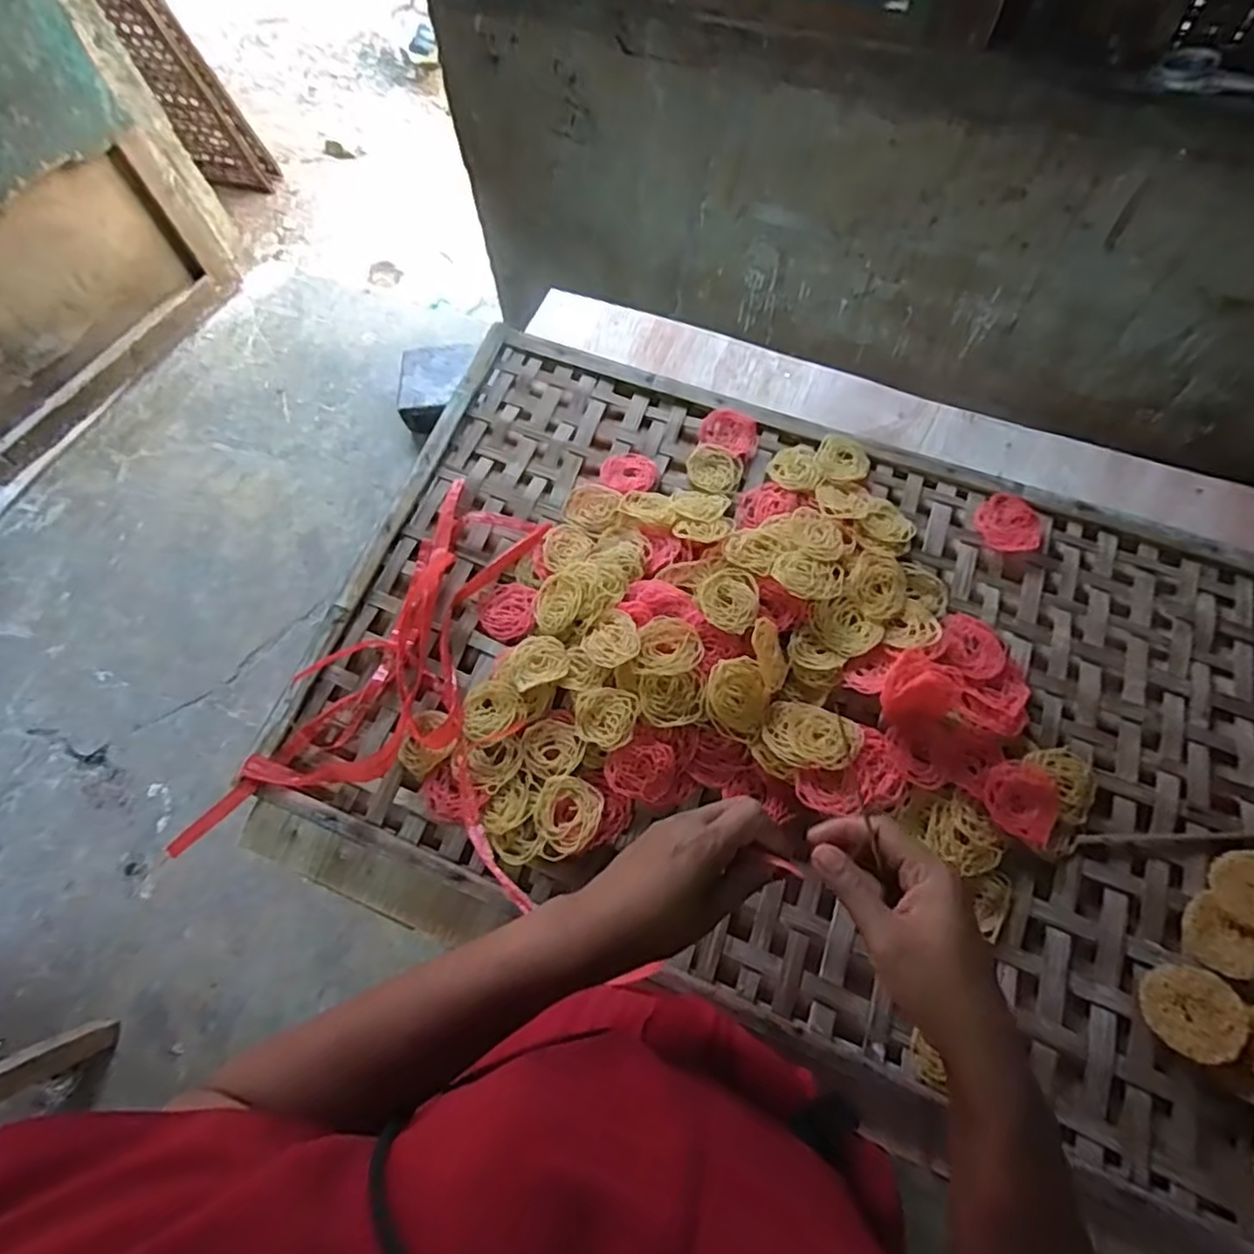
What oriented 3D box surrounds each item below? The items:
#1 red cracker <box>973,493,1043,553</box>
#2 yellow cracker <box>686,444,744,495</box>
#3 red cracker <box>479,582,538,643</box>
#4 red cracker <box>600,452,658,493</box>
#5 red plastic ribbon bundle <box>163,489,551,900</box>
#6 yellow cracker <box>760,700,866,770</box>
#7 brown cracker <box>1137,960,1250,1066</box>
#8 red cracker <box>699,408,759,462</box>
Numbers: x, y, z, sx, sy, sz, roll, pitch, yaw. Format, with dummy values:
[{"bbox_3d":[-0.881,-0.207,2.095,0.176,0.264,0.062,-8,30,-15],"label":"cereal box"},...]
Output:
[{"bbox_3d":[0.430,-0.117,0.765,0.069,0.014,0.072,-1,68,2],"label":"red cracker"},{"bbox_3d":[0.103,-0.185,0.803,0.066,0.008,0.065,-1,68,2],"label":"yellow cracker"},{"bbox_3d":[-0.131,-0.018,0.748,0.063,0.014,0.067,-1,68,2],"label":"red cracker"},{"bbox_3d":[0.003,-0.185,0.804,0.065,0.014,0.057,-12,68,-3],"label":"red cracker"},{"bbox_3d":[-0.234,0.039,0.717,0.317,0.026,0.429,5,68,4],"label":"red plastic ribbon bundle"},{"bbox_3d":[0.178,0.108,0.662,0.089,0.025,0.064,25,71,11],"label":"yellow cracker"},{"bbox_3d":[0.473,0.320,0.568,0.069,0.007,0.071,19,67,40],"label":"brown cracker"},{"bbox_3d":[0.125,-0.236,0.817,0.068,0.016,0.053,21,70,10],"label":"red cracker"}]

